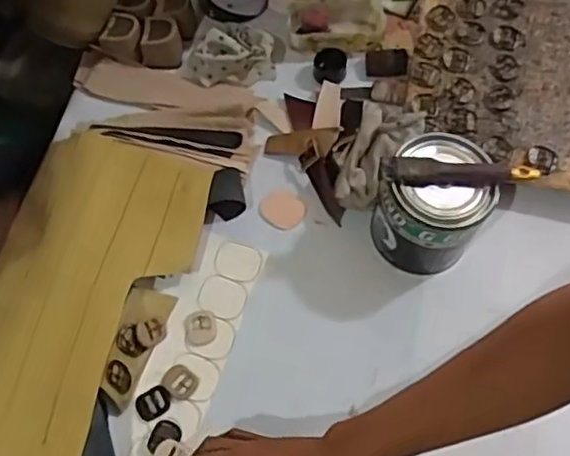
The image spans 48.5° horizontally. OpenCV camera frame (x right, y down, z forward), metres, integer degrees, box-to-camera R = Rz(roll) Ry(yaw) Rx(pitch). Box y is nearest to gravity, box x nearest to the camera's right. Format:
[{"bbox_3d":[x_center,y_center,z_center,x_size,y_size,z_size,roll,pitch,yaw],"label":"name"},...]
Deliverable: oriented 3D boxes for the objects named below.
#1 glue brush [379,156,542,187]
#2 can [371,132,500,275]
[{"bbox_3d":[0.169,-0.054,0.616,0.153,0.017,0.023,0,64,0],"label":"glue brush"},{"bbox_3d":[0.153,-0.020,0.669,0.101,0.125,0.102,0,64,0],"label":"can"}]

